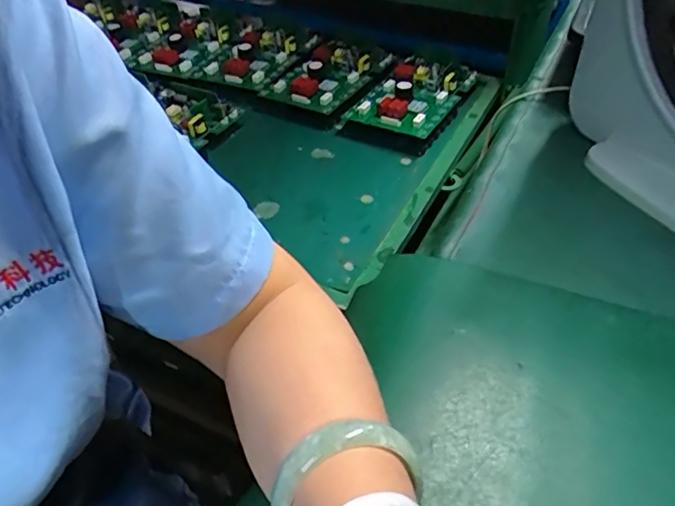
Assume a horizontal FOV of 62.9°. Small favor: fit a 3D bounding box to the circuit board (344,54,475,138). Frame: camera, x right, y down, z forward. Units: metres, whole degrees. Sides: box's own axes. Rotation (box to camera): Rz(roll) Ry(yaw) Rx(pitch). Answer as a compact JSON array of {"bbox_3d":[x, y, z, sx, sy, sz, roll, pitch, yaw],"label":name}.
[{"bbox_3d":[0.110,-0.223,0.779,0.123,0.042,0.187,24,49,25],"label":"circuit board"}]

